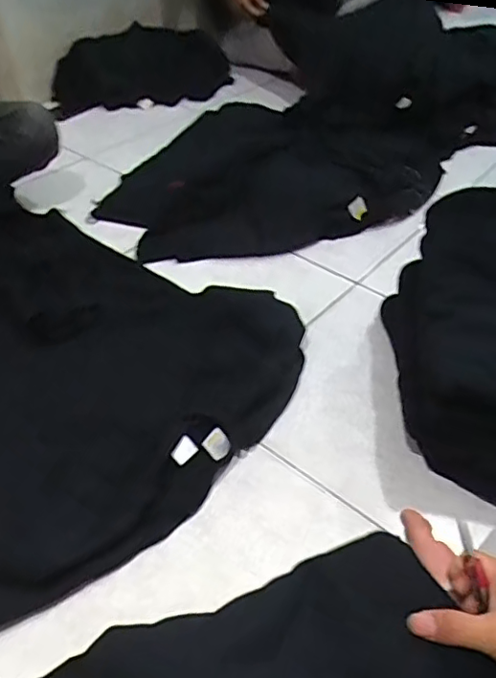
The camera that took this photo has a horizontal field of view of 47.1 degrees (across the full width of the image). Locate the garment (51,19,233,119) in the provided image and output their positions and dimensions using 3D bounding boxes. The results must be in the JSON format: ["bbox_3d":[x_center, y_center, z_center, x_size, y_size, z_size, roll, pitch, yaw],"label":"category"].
[{"bbox_3d":[-0.285,-0.810,1.672,0.538,0.199,0.146,-25,49,-25],"label":"garment"}]

